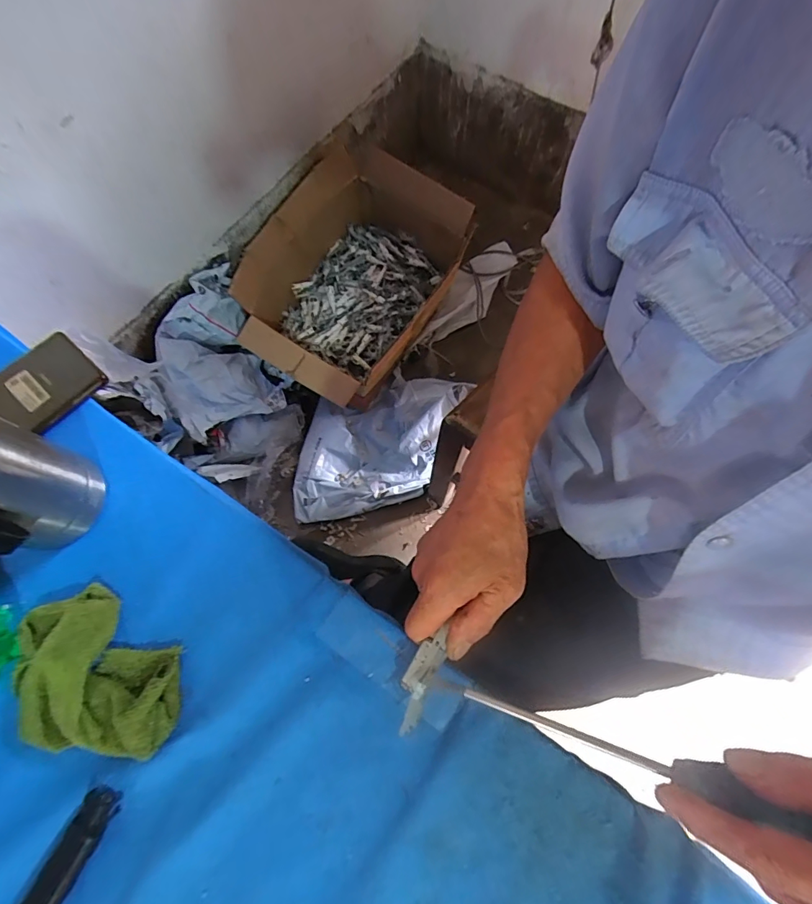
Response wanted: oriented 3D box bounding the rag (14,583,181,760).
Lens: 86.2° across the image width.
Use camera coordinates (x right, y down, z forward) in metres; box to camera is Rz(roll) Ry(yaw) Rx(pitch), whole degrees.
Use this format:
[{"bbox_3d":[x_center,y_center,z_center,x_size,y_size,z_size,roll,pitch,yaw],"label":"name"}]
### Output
[{"bbox_3d":[-0.218,0.151,0.304,0.113,0.025,0.101,1,71,0],"label":"rag"}]

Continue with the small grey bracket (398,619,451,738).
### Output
[{"bbox_3d":[0.011,0.155,0.301,0.020,0.010,0.071,23,61,7],"label":"small grey bracket"}]

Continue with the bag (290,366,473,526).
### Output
[{"bbox_3d":[-0.065,-0.030,0.978,0.443,0.128,0.273,-23,73,-9],"label":"bag"}]

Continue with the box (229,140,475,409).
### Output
[{"bbox_3d":[-0.117,-0.406,0.978,0.395,0.228,0.569,32,73,10],"label":"box"}]

